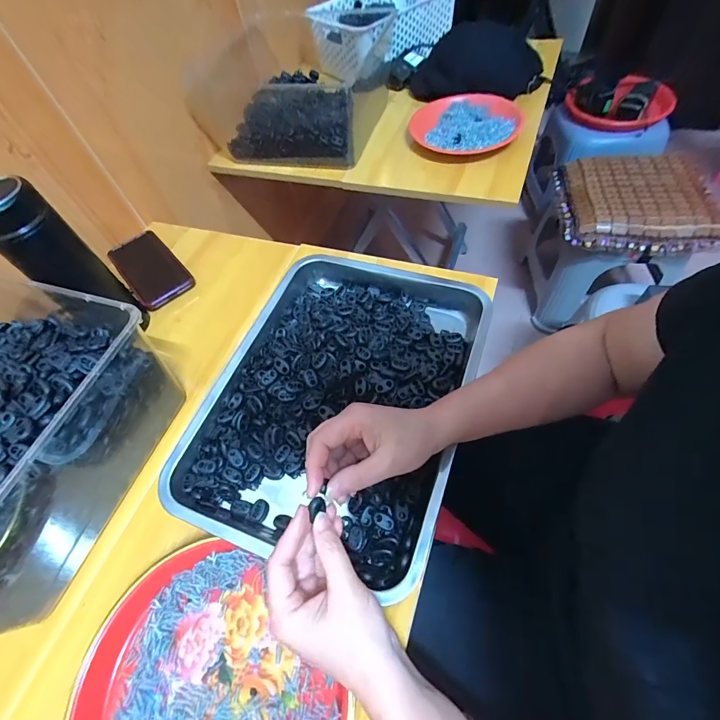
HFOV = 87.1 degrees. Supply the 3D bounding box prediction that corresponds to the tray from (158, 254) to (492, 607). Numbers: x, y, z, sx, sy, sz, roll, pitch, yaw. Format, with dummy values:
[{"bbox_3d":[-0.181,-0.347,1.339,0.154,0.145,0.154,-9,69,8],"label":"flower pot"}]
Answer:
[{"bbox_3d":[-0.022,0.031,0.426,0.267,0.054,0.355,14,62,14],"label":"tray"}]

